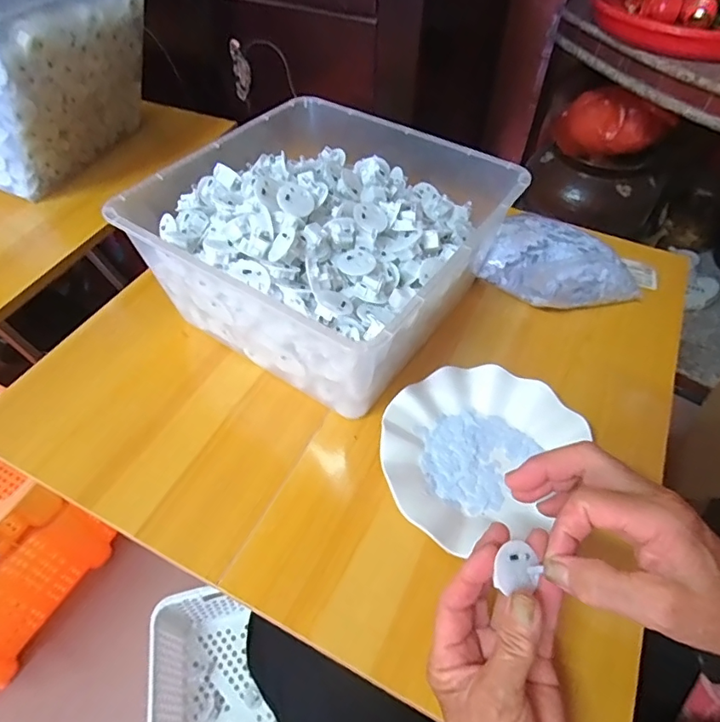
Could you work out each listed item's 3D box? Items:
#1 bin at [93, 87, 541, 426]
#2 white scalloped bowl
[{"bbox_3d":[-0.046,-0.137,0.512,0.325,0.134,0.299,28,56,19],"label":"bin"},{"bbox_3d":[0.110,0.077,0.443,0.179,0.025,0.156,-13,53,-11],"label":"white scalloped bowl"}]

